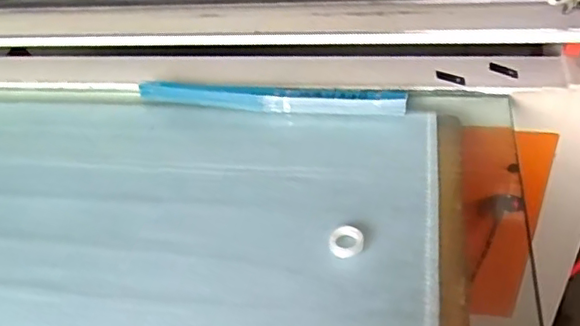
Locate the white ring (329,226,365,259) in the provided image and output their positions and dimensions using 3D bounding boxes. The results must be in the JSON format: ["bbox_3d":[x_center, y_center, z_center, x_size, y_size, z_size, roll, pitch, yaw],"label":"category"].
[{"bbox_3d":[0.062,0.087,0.656,0.038,0.013,0.038,-4,43,4],"label":"white ring"}]

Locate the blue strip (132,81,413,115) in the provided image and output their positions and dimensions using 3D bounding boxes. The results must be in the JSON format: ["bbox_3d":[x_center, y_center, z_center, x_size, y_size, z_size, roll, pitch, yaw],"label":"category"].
[{"bbox_3d":[-0.033,-0.093,0.853,0.388,0.029,0.026,4,44,13],"label":"blue strip"}]

